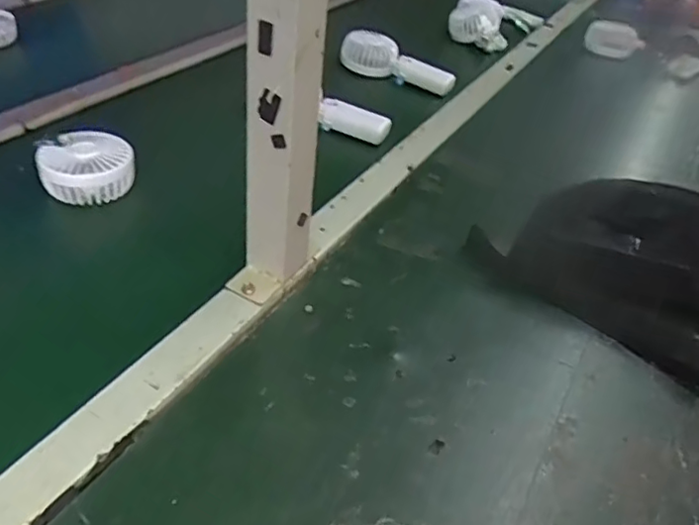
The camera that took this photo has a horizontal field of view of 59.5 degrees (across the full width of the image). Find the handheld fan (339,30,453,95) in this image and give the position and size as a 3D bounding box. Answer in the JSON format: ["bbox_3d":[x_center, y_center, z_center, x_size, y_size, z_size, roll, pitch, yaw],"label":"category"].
[{"bbox_3d":[0.080,-0.322,0.971,0.186,0.061,0.053,17,40,10],"label":"handheld fan"}]

